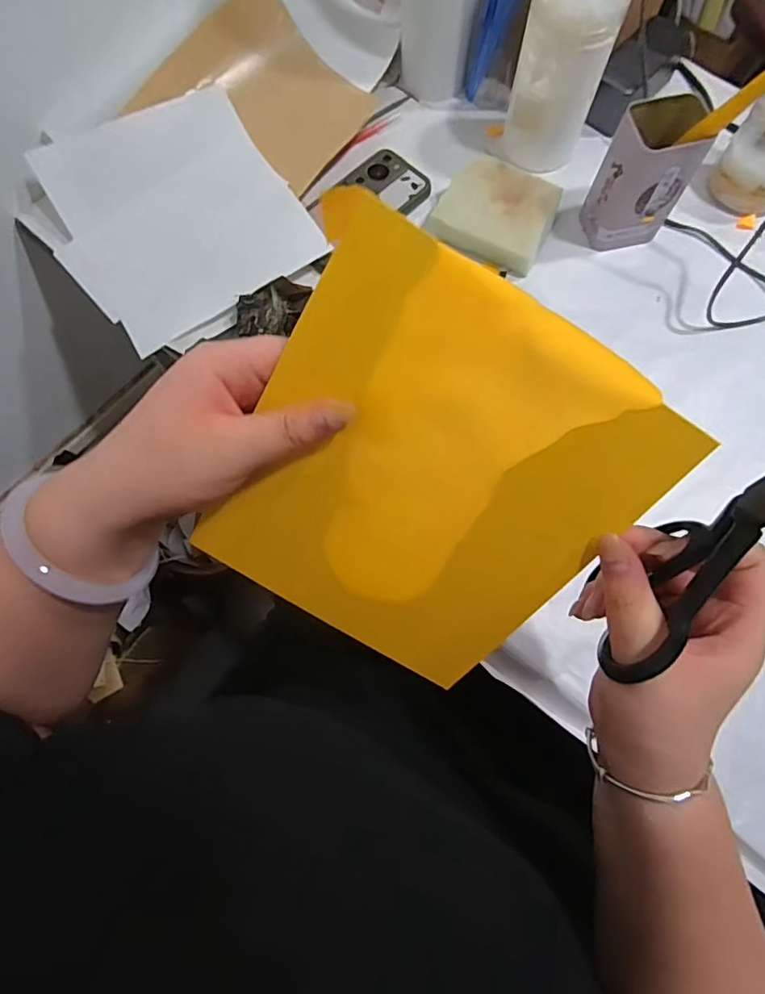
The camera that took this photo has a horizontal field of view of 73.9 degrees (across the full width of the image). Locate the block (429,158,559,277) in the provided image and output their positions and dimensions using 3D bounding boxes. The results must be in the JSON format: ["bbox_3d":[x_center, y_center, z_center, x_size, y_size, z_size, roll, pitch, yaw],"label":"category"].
[{"bbox_3d":[0.119,-0.299,0.531,0.113,0.026,0.100,25,75,8],"label":"block"}]

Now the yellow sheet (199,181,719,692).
[{"bbox_3d":[0.020,-0.002,0.271,0.183,0.213,0.022,29,30,-6],"label":"yellow sheet"}]

